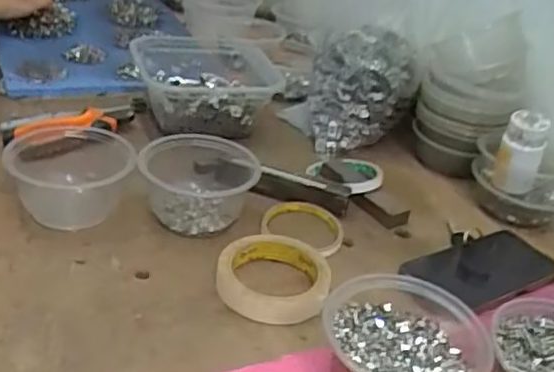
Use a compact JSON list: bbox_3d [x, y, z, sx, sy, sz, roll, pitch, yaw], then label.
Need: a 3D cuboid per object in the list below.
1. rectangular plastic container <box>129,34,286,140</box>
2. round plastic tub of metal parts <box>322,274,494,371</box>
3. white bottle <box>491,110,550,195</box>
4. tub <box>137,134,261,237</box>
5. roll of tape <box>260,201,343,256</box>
[{"bbox_3d":[-0.094,-0.141,0.840,0.191,0.054,0.199,4,32,-5],"label":"rectangular plastic container"},{"bbox_3d":[0.090,0.121,0.466,0.114,0.055,0.113,5,32,-3],"label":"round plastic tub of metal parts"},{"bbox_3d":[0.261,-0.035,0.689,0.043,0.082,0.034,18,34,17],"label":"white bottle"},{"bbox_3d":[-0.076,-0.008,0.643,0.114,0.057,0.108,5,32,-3],"label":"tub"},{"bbox_3d":[0.029,0.040,0.661,0.082,0.011,0.082,5,32,-3],"label":"roll of tape"}]

